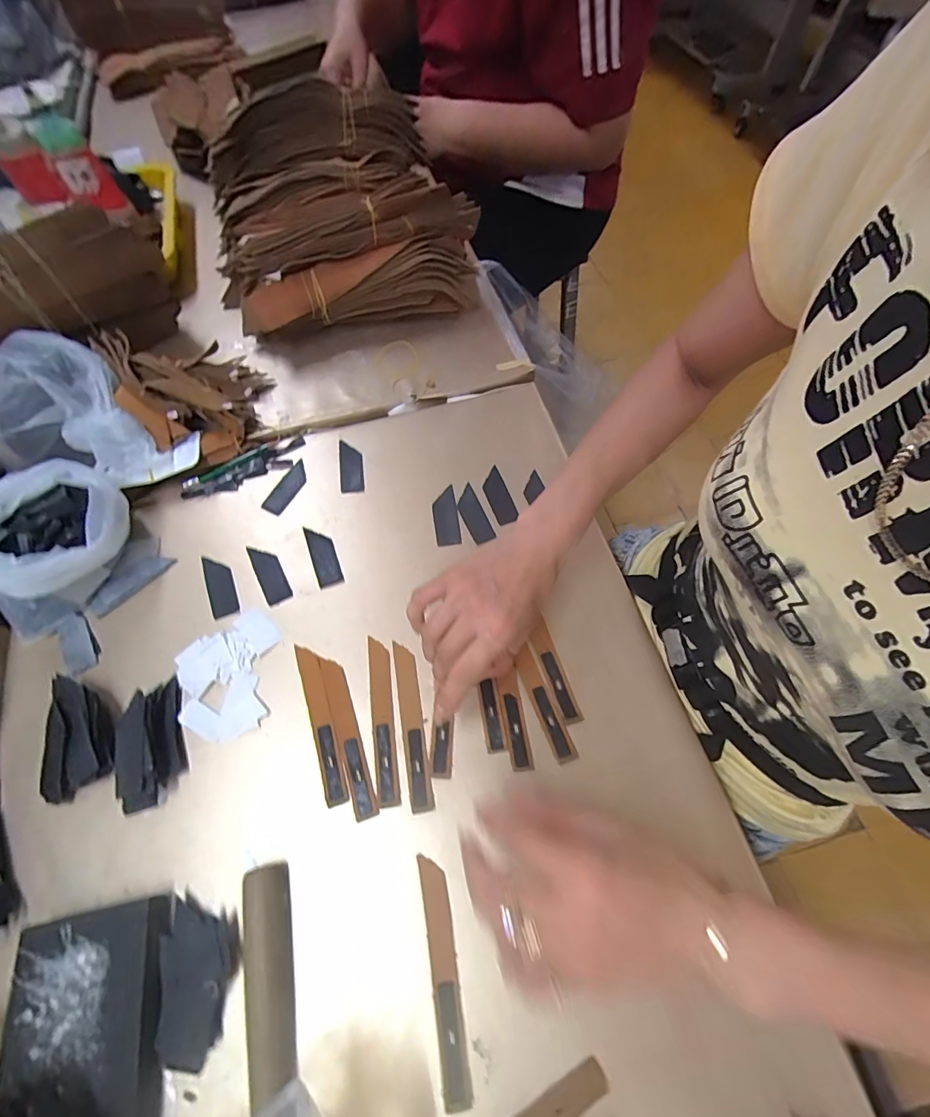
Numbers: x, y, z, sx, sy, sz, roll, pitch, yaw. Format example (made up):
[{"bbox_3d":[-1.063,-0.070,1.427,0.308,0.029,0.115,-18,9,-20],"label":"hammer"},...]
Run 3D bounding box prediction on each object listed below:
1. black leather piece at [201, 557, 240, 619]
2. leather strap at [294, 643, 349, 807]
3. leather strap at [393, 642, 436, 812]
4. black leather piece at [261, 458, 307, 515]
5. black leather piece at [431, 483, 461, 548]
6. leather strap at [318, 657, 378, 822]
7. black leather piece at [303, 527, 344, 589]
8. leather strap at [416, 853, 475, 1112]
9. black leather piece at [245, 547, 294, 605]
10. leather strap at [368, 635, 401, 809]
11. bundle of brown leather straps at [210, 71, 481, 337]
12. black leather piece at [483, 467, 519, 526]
[{"bbox_3d":[-0.219,0.024,0.416,0.023,0.004,0.060,-20,65,-14],"label":"black leather piece"},{"bbox_3d":[-0.113,0.125,0.360,0.017,0.004,0.122,-19,65,-8],"label":"leather strap"},{"bbox_3d":[-0.041,0.126,0.361,0.017,0.005,0.124,-10,64,-3],"label":"leather strap"},{"bbox_3d":[-0.176,-0.072,0.460,0.025,0.004,0.061,27,67,14],"label":"black leather piece"},{"bbox_3d":[-0.018,-0.040,0.446,0.023,0.004,0.062,-6,67,-7],"label":"black leather piece"},{"bbox_3d":[-0.091,0.133,0.356,0.017,0.004,0.122,-19,65,-8],"label":"leather strap"},{"bbox_3d":[-0.131,-0.004,0.429,0.022,0.004,0.063,-20,65,-8],"label":"black leather piece"},{"bbox_3d":[-0.014,0.258,0.291,0.017,0.005,0.121,-10,64,-3],"label":"leather strap"},{"bbox_3d":[-0.178,0.013,0.422,0.023,0.004,0.063,-28,66,-12],"label":"black leather piece"},{"bbox_3d":[-0.064,0.123,0.363,0.017,0.004,0.124,-8,64,-3],"label":"leather strap"},{"bbox_3d":[-0.164,-0.426,0.566,0.289,0.122,0.332,-14,64,-6],"label":"bundle of brown leather straps"},{"bbox_3d":[0.033,-0.061,0.455,0.022,0.004,0.060,-20,70,-4],"label":"black leather piece"}]

